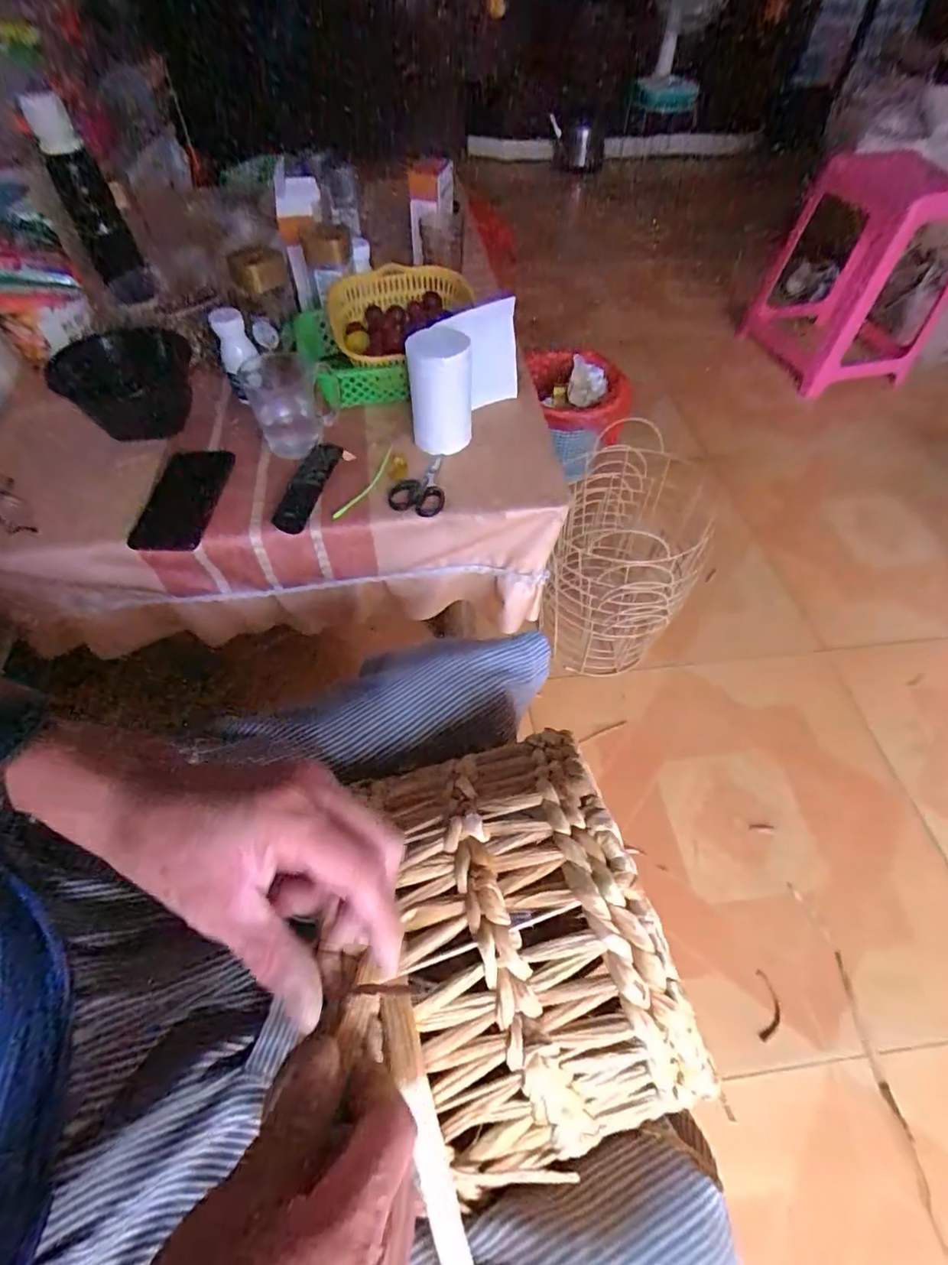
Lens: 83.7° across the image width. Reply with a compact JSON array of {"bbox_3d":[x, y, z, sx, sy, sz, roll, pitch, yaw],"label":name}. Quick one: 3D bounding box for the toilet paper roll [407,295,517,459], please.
[{"bbox_3d":[-0.014,-0.323,0.676,0.079,0.148,0.151,25,59,16],"label":"toilet paper roll"}]

